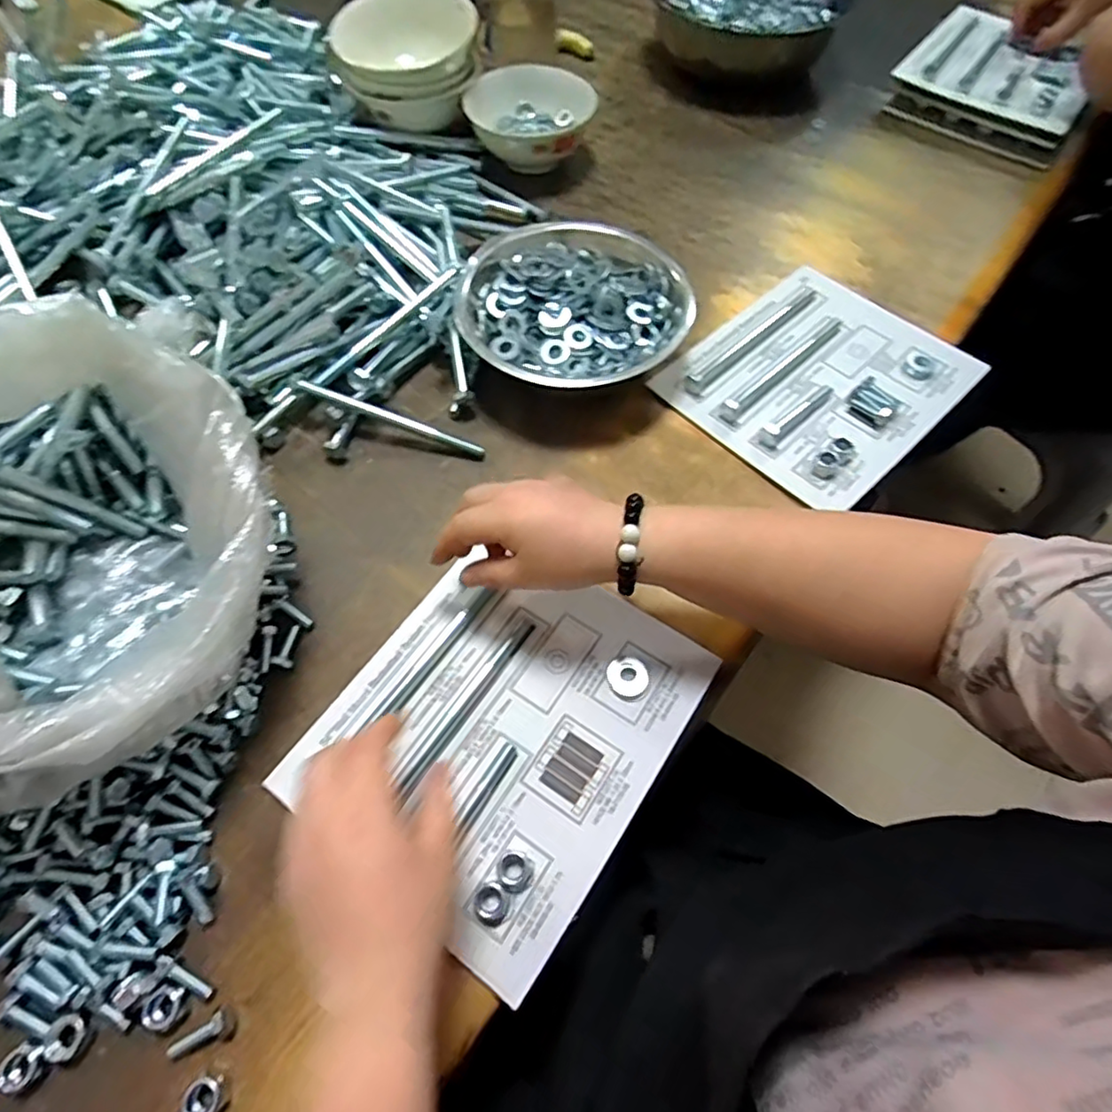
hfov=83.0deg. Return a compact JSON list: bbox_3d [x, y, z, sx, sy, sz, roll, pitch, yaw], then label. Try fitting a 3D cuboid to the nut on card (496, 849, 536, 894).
[{"bbox_3d":[-0.022,0.173,0.344,0.021,0.009,0.020,0,62,-1],"label":"nut on card"}]

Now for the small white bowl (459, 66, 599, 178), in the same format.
[{"bbox_3d":[-0.033,-0.447,0.652,0.134,0.057,0.119,13,62,6],"label":"small white bowl"}]

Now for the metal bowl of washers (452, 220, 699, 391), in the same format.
[{"bbox_3d":[0.007,-0.194,0.520,0.181,0.056,0.172,0,62,-1],"label":"metal bowl of washers"}]

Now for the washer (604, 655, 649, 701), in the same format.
[{"bbox_3d":[0.046,0.076,0.398,0.027,0.004,0.029,0,62,-1],"label":"washer"}]

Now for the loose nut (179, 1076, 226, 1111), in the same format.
[{"bbox_3d":[-0.168,0.259,0.299,0.017,0.010,0.018,-17,64,-10],"label":"loose nut"}]

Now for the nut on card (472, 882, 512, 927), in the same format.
[{"bbox_3d":[-0.034,0.186,0.337,0.020,0.010,0.020,0,62,-1],"label":"nut on card"}]

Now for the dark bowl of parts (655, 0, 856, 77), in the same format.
[{"bbox_3d":[0.219,-0.650,0.758,0.230,0.078,0.190,25,64,12],"label":"dark bowl of parts"}]

